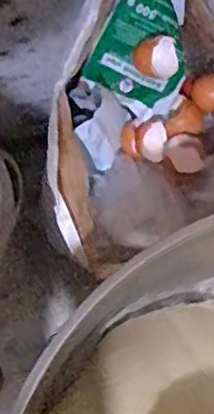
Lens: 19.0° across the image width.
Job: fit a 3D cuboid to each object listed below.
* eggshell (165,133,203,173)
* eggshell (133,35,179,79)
[{"bbox_3d":[0.079,-0.054,0.653,0.037,0.016,0.039,0,75,-2],"label":"eggshell"},{"bbox_3d":[0.049,-0.147,0.630,0.043,0.021,0.035,0,75,-2],"label":"eggshell"}]

